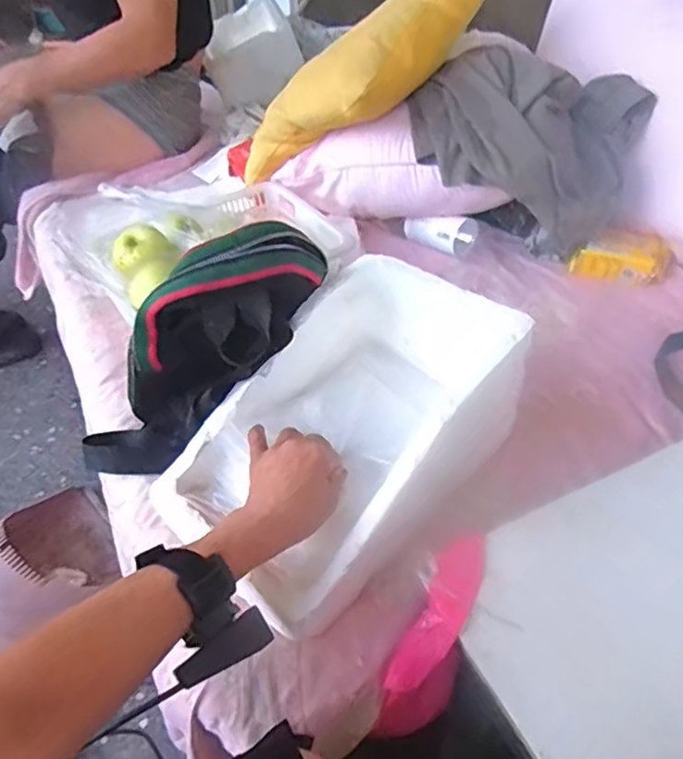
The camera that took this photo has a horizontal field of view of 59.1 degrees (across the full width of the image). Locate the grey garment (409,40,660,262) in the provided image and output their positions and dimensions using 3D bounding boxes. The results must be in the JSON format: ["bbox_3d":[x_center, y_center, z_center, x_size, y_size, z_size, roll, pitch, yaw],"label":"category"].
[{"bbox_3d":[0.263,-0.342,0.882,0.310,0.199,0.221,16,45,18],"label":"grey garment"}]

